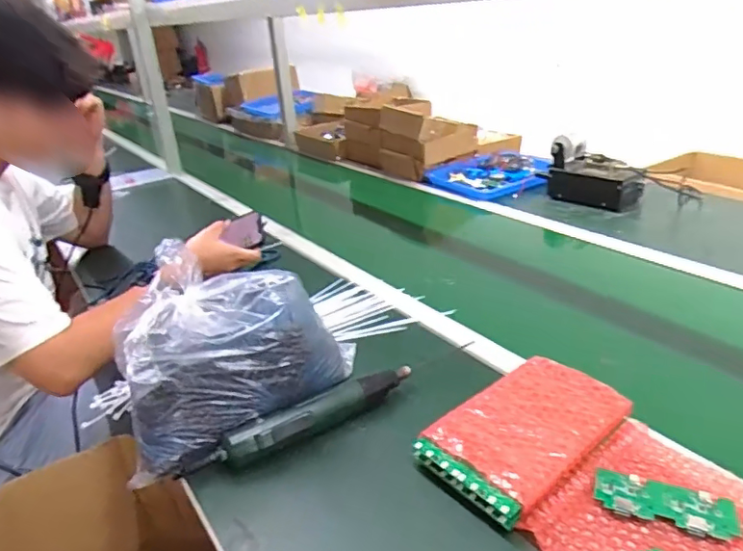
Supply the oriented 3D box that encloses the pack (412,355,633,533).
[{"bbox_3d":[0.166,0.166,0.593,0.215,0.036,0.134,-25,32,-31],"label":"pack"}]

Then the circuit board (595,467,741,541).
[{"bbox_3d":[0.272,0.210,0.512,0.118,0.007,0.053,5,30,23],"label":"circuit board"}]

